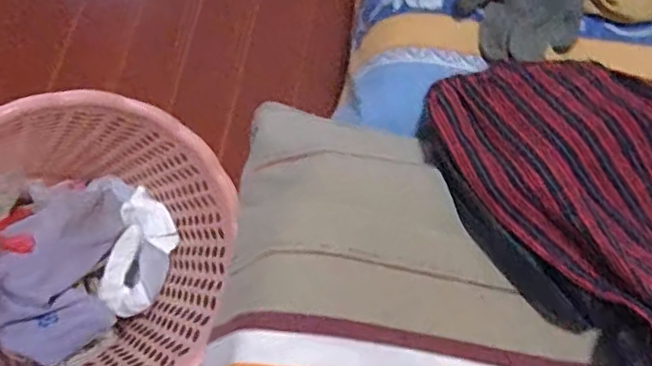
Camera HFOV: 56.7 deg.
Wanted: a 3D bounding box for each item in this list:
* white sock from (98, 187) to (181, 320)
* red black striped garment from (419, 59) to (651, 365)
[{"bbox_3d":[-0.205,0.079,0.674,0.070,0.051,0.135,17,67,2],"label":"white sock"},{"bbox_3d":[0.207,0.015,0.474,0.161,0.105,0.292,-32,73,-17],"label":"red black striped garment"}]

